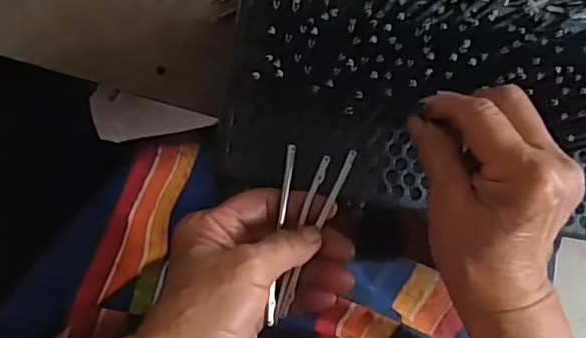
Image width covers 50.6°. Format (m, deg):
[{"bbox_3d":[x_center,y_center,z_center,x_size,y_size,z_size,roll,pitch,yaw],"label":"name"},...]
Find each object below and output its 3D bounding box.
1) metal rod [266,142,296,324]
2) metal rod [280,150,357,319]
[{"bbox_3d":[-0.007,0.039,0.360,0.005,0.004,0.107,6,96,-7],"label":"metal rod"},{"bbox_3d":[0.014,0.038,0.363,0.006,0.004,0.106,23,92,-6],"label":"metal rod"}]

